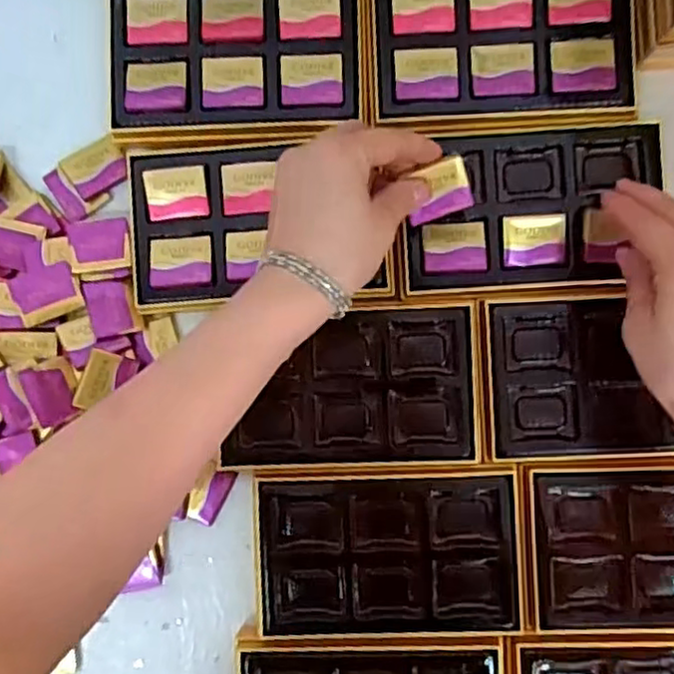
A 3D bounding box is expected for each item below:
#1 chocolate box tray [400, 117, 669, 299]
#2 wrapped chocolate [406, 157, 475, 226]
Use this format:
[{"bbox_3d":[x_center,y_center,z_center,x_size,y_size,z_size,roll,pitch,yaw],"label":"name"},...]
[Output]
[{"bbox_3d":[0.121,-0.080,0.425,0.156,0.027,0.100,-2,87,5],"label":"chocolate box tray"},{"bbox_3d":[0.060,-0.085,0.404,0.037,0.007,0.034,-20,125,4],"label":"wrapped chocolate"}]

